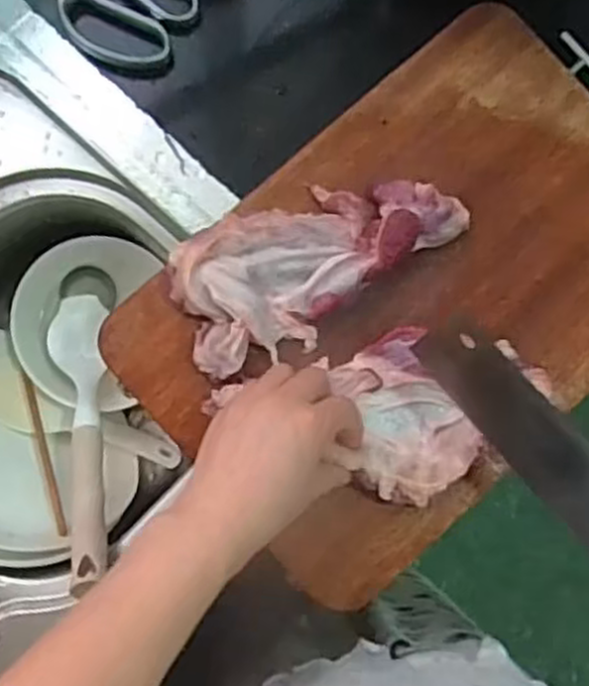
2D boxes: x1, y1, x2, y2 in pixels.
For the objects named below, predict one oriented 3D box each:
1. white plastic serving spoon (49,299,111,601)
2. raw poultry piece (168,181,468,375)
[{"bbox_3d":[-0.172,0.070,0.630,0.044,0.024,0.267,-11,53,-5],"label":"white plastic serving spoon"},{"bbox_3d":[0.015,-0.061,0.537,0.202,0.030,0.092,-28,87,-6],"label":"raw poultry piece"}]

